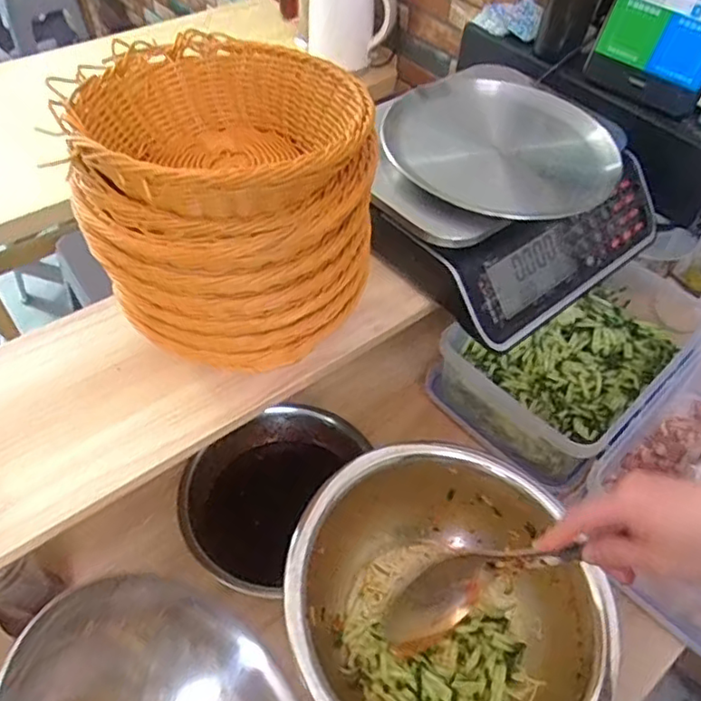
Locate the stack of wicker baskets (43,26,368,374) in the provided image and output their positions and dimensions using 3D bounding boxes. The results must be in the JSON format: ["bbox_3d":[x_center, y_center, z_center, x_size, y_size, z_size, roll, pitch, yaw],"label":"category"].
[{"bbox_3d":[-0.089,-0.113,0.490,0.207,0.193,0.197,8,51,4],"label":"stack of wicker baskets"}]

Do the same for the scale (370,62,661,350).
[{"bbox_3d":[0.177,-0.197,0.690,0.332,0.133,0.283,-36,60,-28],"label":"scale"}]

